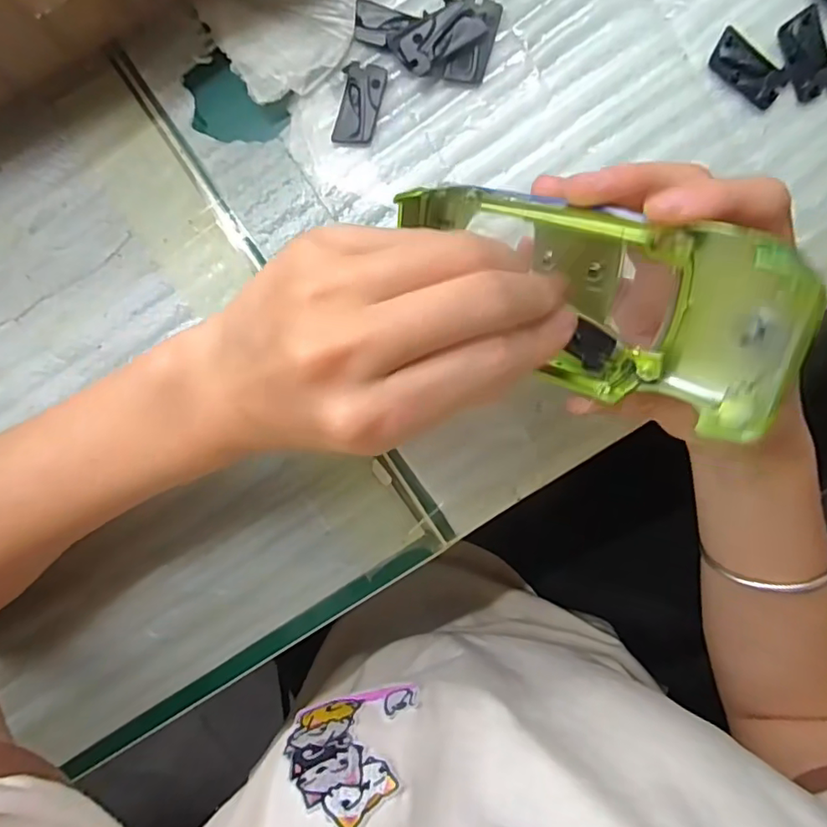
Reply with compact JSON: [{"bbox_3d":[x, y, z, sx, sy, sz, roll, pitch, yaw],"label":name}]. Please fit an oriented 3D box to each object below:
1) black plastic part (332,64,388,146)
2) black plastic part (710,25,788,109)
[{"bbox_3d":[-0.023,-0.133,0.239,0.018,0.004,0.033,13,97,1],"label":"black plastic part"},{"bbox_3d":[0.140,-0.144,0.232,0.033,0.004,0.018,37,96,-2],"label":"black plastic part"}]

